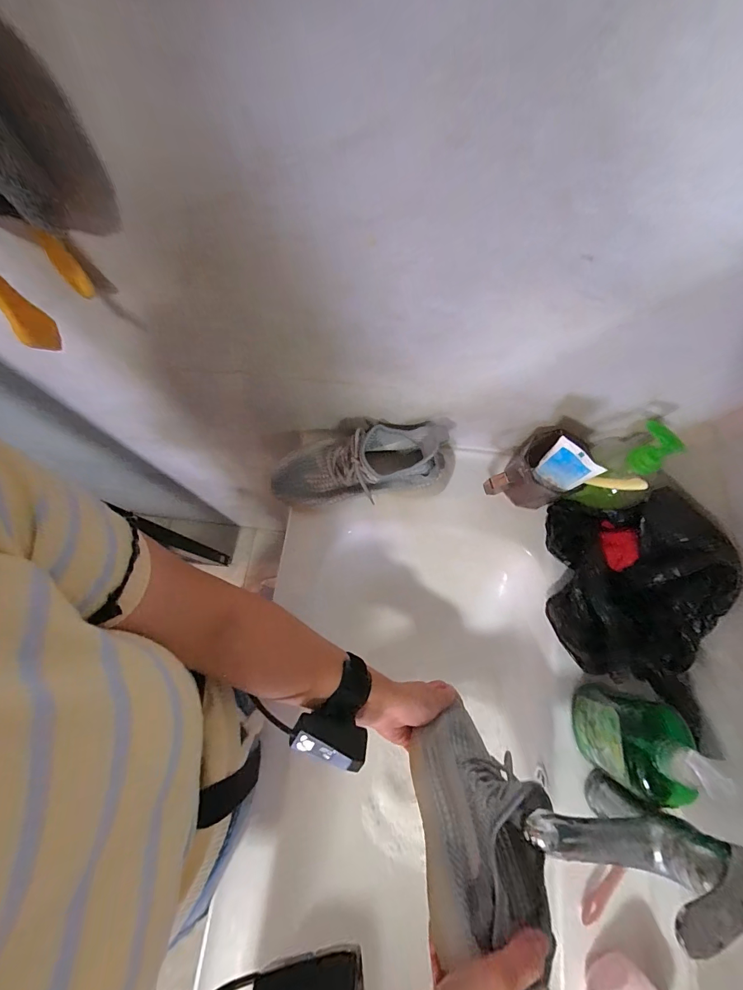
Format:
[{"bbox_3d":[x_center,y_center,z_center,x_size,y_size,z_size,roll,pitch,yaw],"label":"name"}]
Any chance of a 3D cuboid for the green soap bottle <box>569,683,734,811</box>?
[{"bbox_3d":[0.255,0.239,0.357,0.049,0.157,0.083,0,72,0],"label":"green soap bottle"}]

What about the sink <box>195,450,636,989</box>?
[{"bbox_3d":[0.053,0.339,0.486,0.398,0.174,0.768,-2,72,-1],"label":"sink"}]

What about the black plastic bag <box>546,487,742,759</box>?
[{"bbox_3d":[0.289,0.110,0.424,0.127,0.122,0.225,8,72,3],"label":"black plastic bag"}]

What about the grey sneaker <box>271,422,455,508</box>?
[{"bbox_3d":[-0.008,-0.044,0.486,0.238,0.090,0.084,-5,72,-2],"label":"grey sneaker"}]

